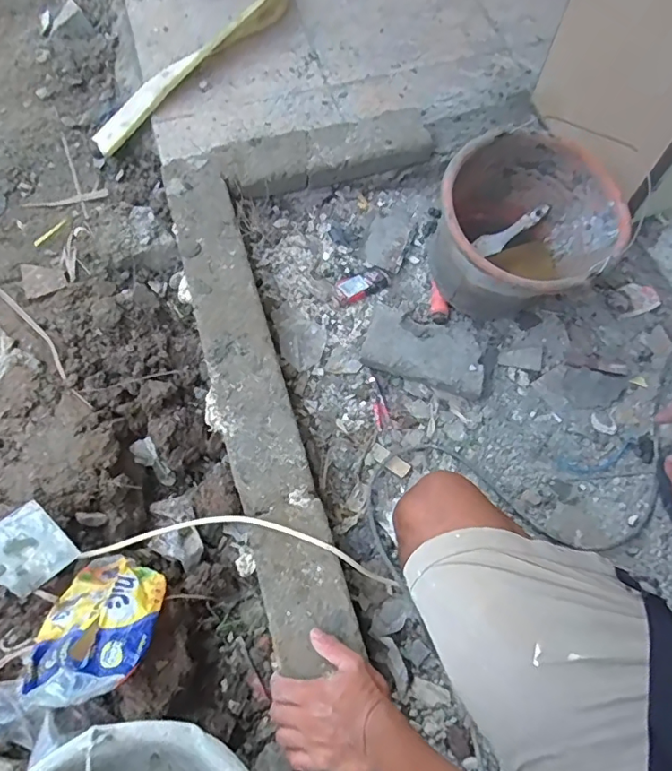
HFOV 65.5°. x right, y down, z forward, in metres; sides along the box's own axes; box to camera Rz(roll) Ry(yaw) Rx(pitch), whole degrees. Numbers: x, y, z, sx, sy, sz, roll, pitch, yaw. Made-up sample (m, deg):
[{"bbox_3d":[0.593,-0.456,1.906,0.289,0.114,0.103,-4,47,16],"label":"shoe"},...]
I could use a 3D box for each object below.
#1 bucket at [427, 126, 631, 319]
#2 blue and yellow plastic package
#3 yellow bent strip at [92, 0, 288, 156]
[{"bbox_3d":[0.285,-0.219,0.806,0.262,0.233,0.255,0,66,-1],"label":"bucket"},{"bbox_3d":[-0.288,0.285,0.638,0.149,0.047,0.194,-9,30,15],"label":"blue and yellow plastic package"},{"bbox_3d":[-0.287,-0.694,1.042,0.230,0.091,0.519,17,68,9],"label":"yellow bent strip"}]

